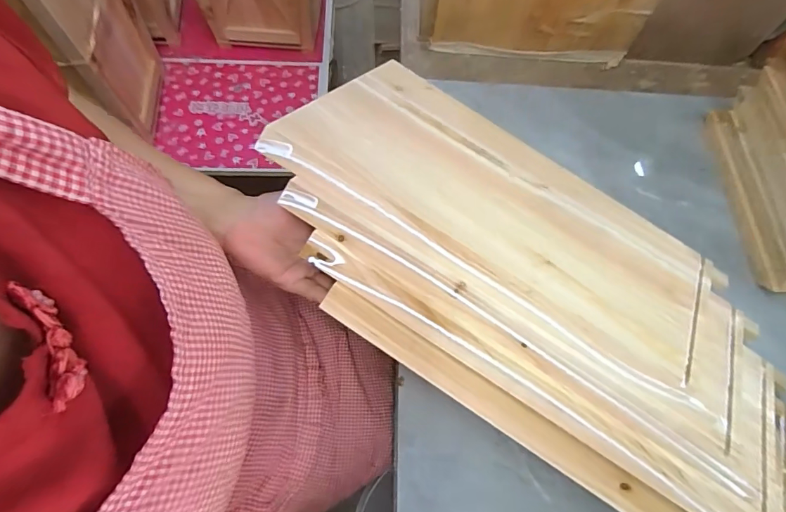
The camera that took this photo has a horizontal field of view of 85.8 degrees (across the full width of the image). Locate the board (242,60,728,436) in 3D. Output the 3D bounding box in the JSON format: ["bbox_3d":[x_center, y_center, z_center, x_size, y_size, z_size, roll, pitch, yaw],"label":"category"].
[{"bbox_3d":[0.113,-0.052,0.427,0.432,0.018,0.220,32,52,10],"label":"board"}]

